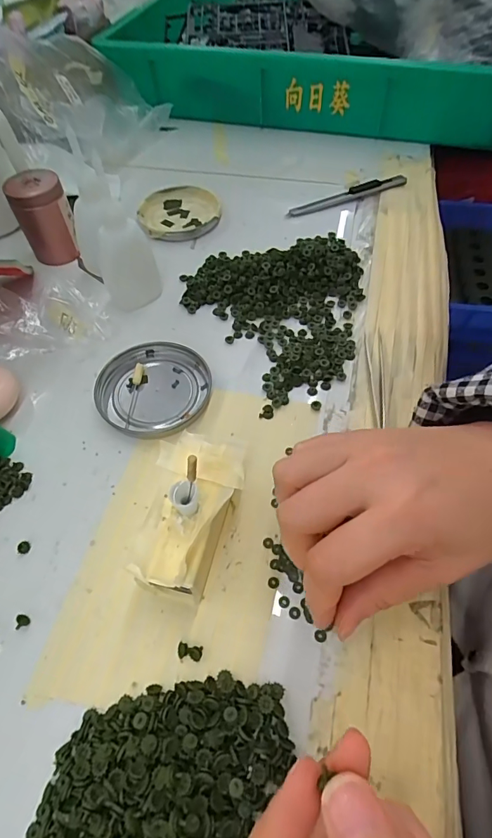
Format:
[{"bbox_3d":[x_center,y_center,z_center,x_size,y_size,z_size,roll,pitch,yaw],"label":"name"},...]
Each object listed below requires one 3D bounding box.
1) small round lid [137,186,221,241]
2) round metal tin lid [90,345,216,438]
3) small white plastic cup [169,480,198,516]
[{"bbox_3d":[-0.066,-0.206,0.428,0.078,0.008,0.081,-1,56,1],"label":"small round lid"},{"bbox_3d":[-0.065,-0.023,0.306,0.080,0.009,0.074,-1,56,1],"label":"round metal tin lid"},{"bbox_3d":[-0.031,0.040,0.221,0.014,0.016,0.013,-1,56,2],"label":"small white plastic cup"}]

